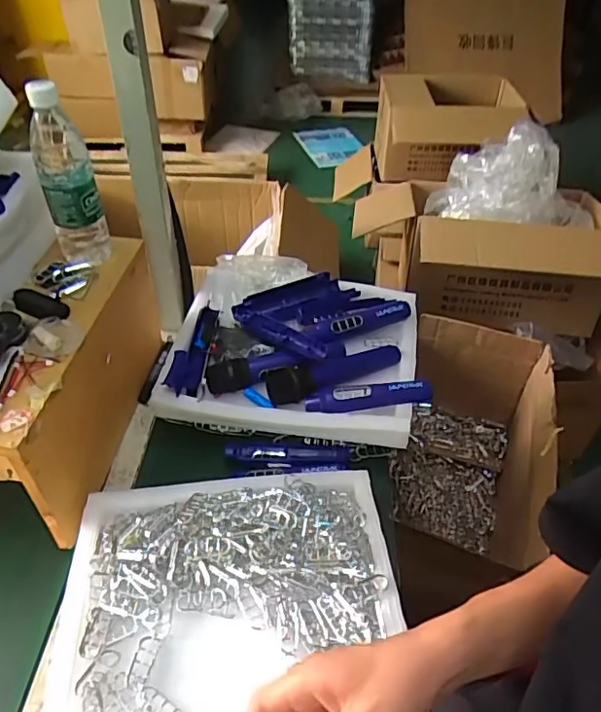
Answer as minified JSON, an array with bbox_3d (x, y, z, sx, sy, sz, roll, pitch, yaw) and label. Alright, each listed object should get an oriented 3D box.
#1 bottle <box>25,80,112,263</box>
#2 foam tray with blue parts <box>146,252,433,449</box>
[{"bbox_3d":[-0.288,-0.219,0.686,0.063,0.217,0.064,-12,45,-15],"label":"bottle"},{"bbox_3d":[-0.006,-0.021,0.837,0.371,0.076,0.306,7,43,5],"label":"foam tray with blue parts"}]

